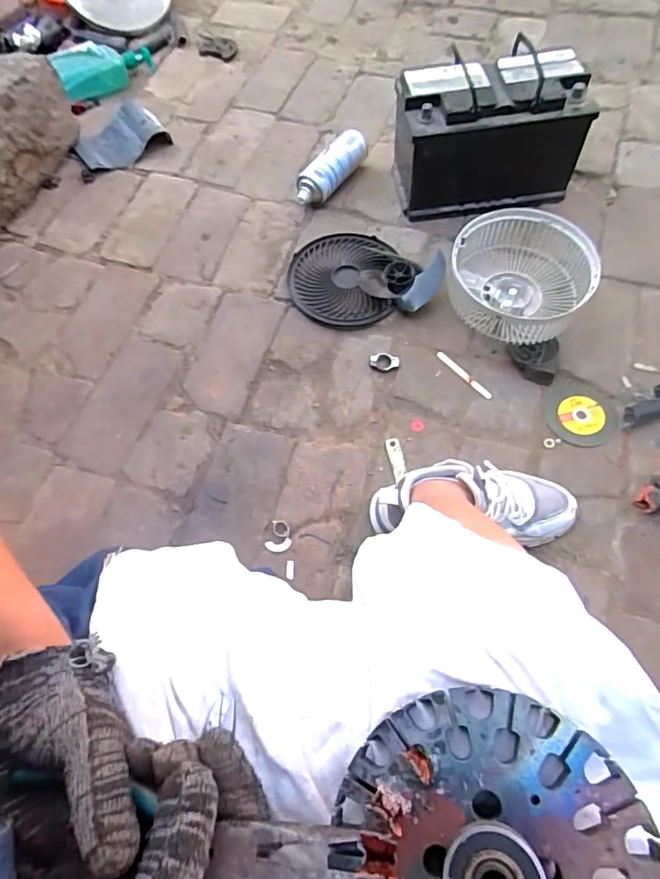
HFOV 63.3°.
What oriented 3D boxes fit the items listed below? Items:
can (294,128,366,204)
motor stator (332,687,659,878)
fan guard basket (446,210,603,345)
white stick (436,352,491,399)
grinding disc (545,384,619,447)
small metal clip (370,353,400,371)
[{"bbox_3d":[0.003,-0.524,1.041,0.070,0.058,0.173,41,74,19],"label":"can"},{"bbox_3d":[0.071,0.183,0.222,0.130,0.044,0.136,2,69,3],"label":"motor stator"},{"bbox_3d":[0.301,-0.257,0.862,0.209,0.112,0.211,-1,65,3],"label":"fan guard basket"},{"bbox_3d":[0.214,-0.103,0.857,0.012,0.005,0.112,-45,76,-2],"label":"white stick"},{"bbox_3d":[0.381,-0.037,0.811,0.099,0.006,0.100,8,68,13],"label":"grinding disc"},{"bbox_3d":[0.087,-0.124,0.862,0.046,0.010,0.029,3,69,4],"label":"small metal clip"}]

